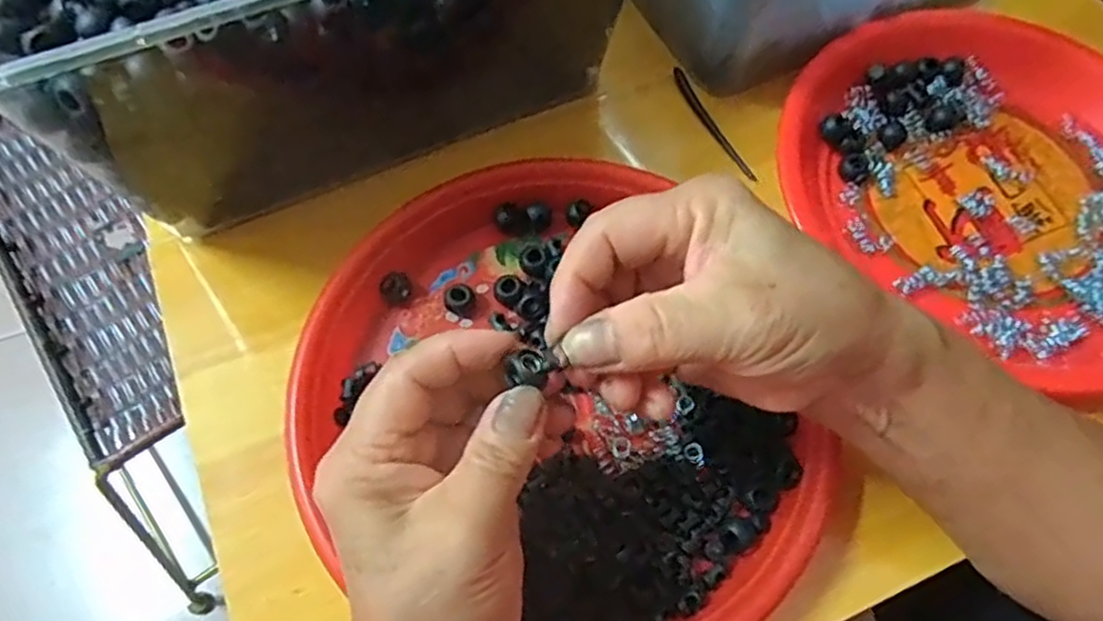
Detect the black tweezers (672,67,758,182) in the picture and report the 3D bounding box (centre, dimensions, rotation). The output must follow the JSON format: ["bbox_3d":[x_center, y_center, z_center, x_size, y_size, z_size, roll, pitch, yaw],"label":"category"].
[{"bbox_3d":[0.091,-0.106,0.403,0.007,0.010,0.082,-25,68,-12],"label":"black tweezers"}]

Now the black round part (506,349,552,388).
[{"bbox_3d":[-0.007,0.020,0.236,0.013,0.010,0.014,0,65,-1],"label":"black round part"}]

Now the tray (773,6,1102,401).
[{"bbox_3d":[0.243,-0.072,0.378,0.226,0.026,0.193,37,70,15],"label":"tray"}]

